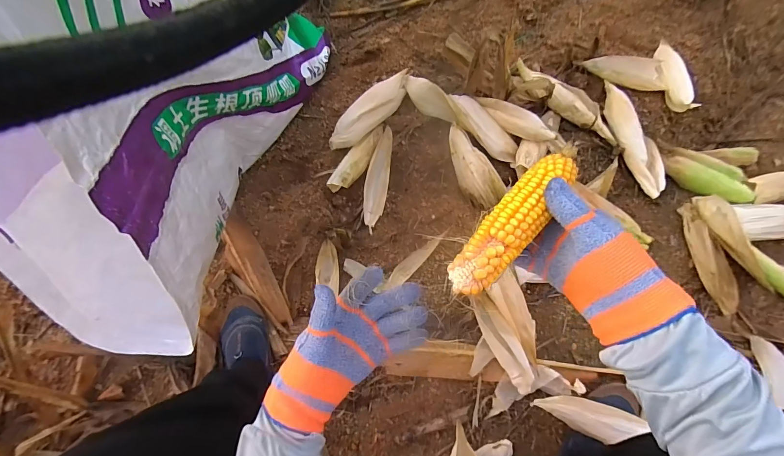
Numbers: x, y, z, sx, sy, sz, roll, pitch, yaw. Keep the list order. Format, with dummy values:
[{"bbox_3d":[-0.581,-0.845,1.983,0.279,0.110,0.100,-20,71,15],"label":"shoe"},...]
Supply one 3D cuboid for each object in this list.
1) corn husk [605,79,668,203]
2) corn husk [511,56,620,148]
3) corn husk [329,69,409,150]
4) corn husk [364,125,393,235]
[{"bbox_3d":[0.551,-0.214,0.824,0.054,0.052,0.306,-14,67,-2],"label":"corn husk"},{"bbox_3d":[0.415,-0.302,0.860,0.292,0.064,0.067,35,74,17],"label":"corn husk"},{"bbox_3d":[-0.047,-0.272,0.818,0.237,0.053,0.059,-38,70,-12],"label":"corn husk"},{"bbox_3d":[-0.032,-0.112,0.812,0.048,0.025,0.227,10,90,7],"label":"corn husk"}]

